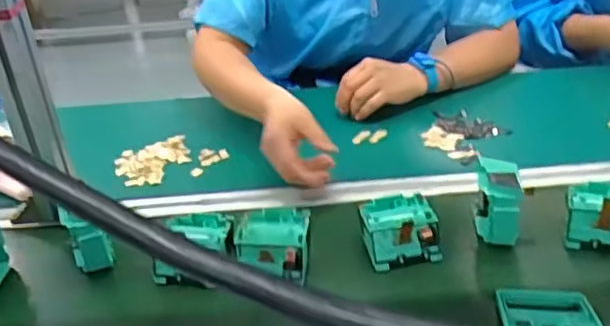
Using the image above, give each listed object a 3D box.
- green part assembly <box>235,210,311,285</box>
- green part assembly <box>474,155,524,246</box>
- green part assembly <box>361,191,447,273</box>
[{"bbox_3d":[-0.032,0.090,0.680,0.074,0.047,0.074,0,32,6],"label":"green part assembly"},{"bbox_3d":[0.208,0.040,0.679,0.046,0.071,0.078,5,32,13],"label":"green part assembly"},{"bbox_3d":[0.100,0.070,0.684,0.078,0.044,0.081,-8,32,-7],"label":"green part assembly"}]

